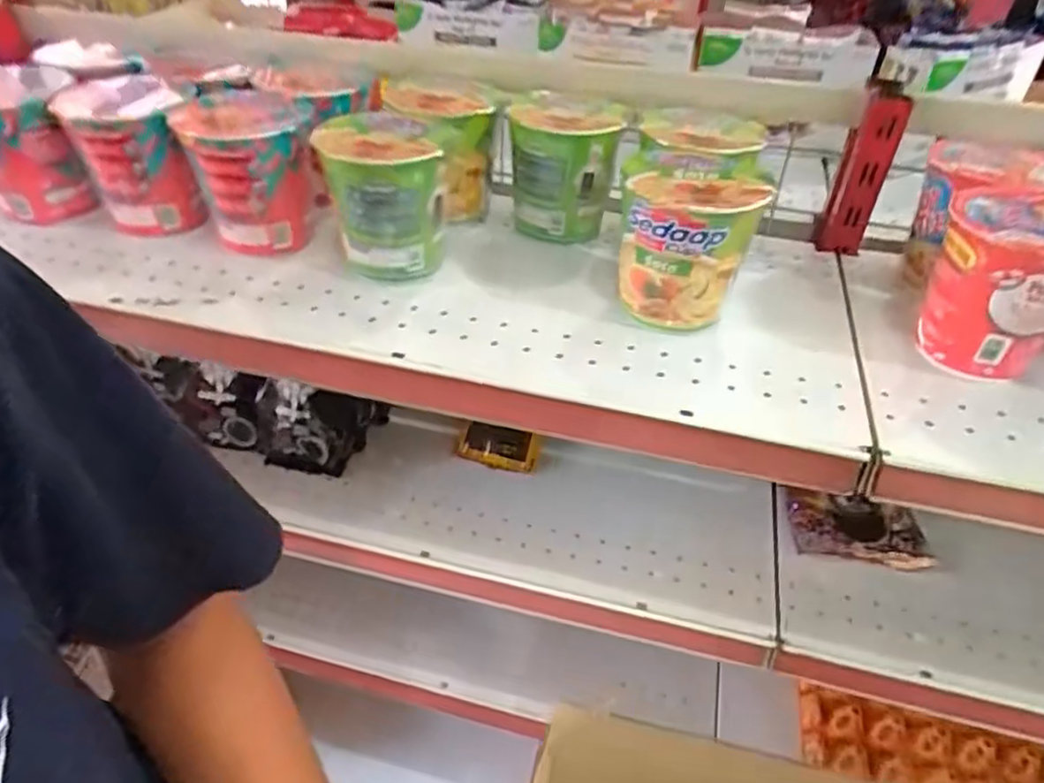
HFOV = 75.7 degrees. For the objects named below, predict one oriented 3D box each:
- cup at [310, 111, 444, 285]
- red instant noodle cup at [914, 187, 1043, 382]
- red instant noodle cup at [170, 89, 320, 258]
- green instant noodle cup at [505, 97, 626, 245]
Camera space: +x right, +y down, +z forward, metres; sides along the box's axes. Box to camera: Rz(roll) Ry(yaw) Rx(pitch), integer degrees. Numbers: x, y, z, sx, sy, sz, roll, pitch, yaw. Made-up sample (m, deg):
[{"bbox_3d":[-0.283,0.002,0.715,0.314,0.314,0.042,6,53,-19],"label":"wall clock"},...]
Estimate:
[{"bbox_3d":[-0.110,-0.149,0.541,0.085,0.117,0.082,-6,42,-8],"label":"cup"},{"bbox_3d":[0.344,-0.075,0.479,0.093,0.112,0.100,31,50,29],"label":"red instant noodle cup"},{"bbox_3d":[-0.225,-0.178,0.570,0.094,0.115,0.106,-11,43,-12],"label":"red instant noodle cup"},{"bbox_3d":[0.035,-0.199,0.605,0.090,0.106,0.096,1,42,0],"label":"green instant noodle cup"}]

